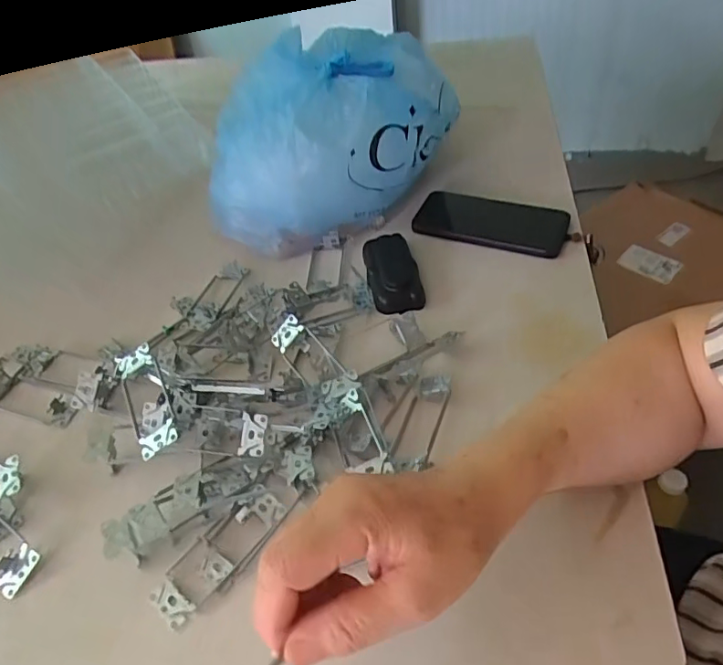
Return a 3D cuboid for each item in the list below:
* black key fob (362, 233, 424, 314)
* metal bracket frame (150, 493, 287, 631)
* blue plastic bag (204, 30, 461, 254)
[{"bbox_3d":[0.032,-0.067,0.561,0.052,0.023,0.106,-8,48,0],"label":"black key fob"},{"bbox_3d":[-0.102,0.155,0.378,0.037,0.018,0.104,37,68,22],"label":"metal bracket frame"},{"bbox_3d":[-0.041,-0.238,0.645,0.304,0.152,0.221,-16,49,-7],"label":"blue plastic bag"}]

